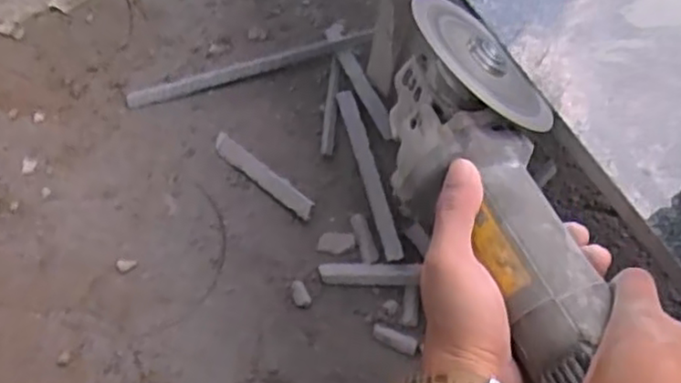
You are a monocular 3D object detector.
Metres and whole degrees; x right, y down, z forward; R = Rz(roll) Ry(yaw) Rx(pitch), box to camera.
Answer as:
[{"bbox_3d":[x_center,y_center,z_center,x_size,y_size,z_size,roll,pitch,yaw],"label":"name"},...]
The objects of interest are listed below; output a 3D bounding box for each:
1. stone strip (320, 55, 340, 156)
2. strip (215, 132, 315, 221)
[{"bbox_3d":[-0.008,-0.090,0.722,0.012,0.004,0.116,6,65,1],"label":"stone strip"},{"bbox_3d":[-0.076,-0.017,0.681,0.126,0.013,0.020,39,70,15],"label":"strip"}]

